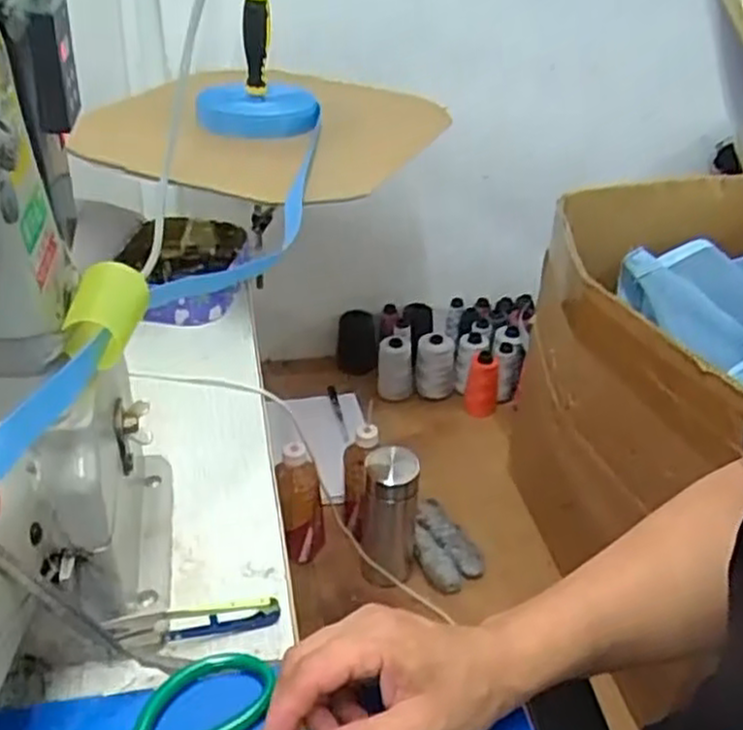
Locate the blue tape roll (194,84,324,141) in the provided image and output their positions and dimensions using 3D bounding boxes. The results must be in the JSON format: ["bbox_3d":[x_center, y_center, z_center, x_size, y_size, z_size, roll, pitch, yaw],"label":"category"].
[{"bbox_3d":[-0.127,-0.288,0.845,0.128,0.036,0.120,-4,35,-10],"label":"blue tape roll"}]

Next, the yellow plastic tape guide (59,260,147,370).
[{"bbox_3d":[-0.150,-0.033,0.438,0.030,0.035,0.063,5,34,3],"label":"yellow plastic tape guide"}]

